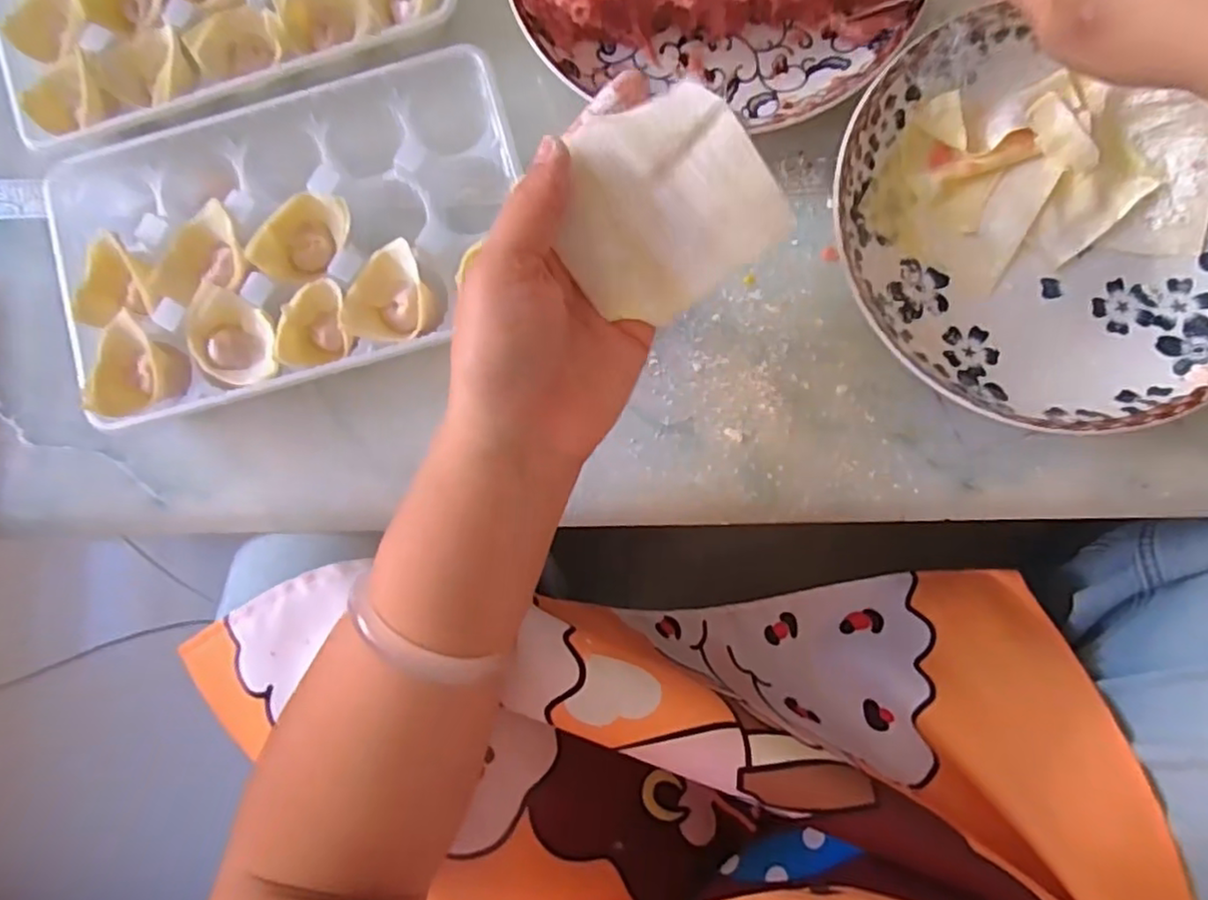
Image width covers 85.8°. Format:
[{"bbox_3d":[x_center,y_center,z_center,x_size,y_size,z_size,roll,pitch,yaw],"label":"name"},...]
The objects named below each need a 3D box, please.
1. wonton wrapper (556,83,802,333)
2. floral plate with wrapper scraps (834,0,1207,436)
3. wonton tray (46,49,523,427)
[{"bbox_3d":[0.022,-0.091,0.248,0.077,0.009,0.072,-34,105,18],"label":"wonton wrapper"},{"bbox_3d":[0.204,-0.103,0.302,0.194,0.036,0.191,23,86,4],"label":"floral plate with wrapper scraps"},{"bbox_3d":[-0.150,-0.105,0.318,0.222,0.031,0.137,-16,84,1],"label":"wonton tray"}]

